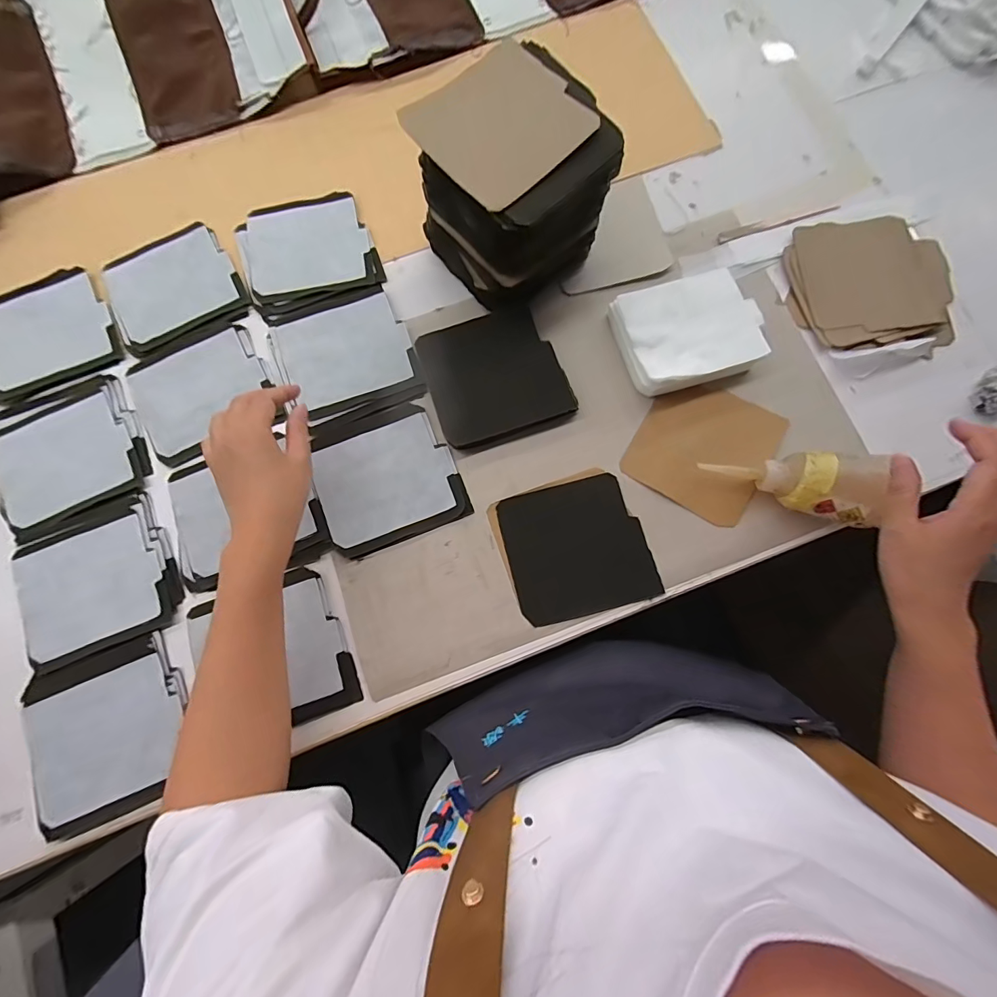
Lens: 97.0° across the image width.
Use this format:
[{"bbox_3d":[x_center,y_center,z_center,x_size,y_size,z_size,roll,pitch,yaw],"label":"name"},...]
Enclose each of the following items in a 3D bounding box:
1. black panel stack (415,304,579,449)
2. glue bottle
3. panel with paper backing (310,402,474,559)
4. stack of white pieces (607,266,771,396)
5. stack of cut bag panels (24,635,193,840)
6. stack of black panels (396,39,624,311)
[{"bbox_3d":[-0.005,-0.132,0.466,0.136,0.009,0.132,-19,80,-3],"label":"black panel stack"},{"bbox_3d":[0.271,-0.021,0.414,0.138,0.041,0.055,14,79,26],"label":"glue bottle"},{"bbox_3d":[-0.114,-0.021,0.448,0.137,0.011,0.130,-22,80,-3],"label":"panel with paper backing"},{"bbox_3d":[0.195,-0.173,0.459,0.132,0.027,0.110,-17,80,-3],"label":"stack of white pieces"},{"bbox_3d":[-0.355,0.212,0.399,0.135,0.010,0.142,-20,80,-3],"label":"stack of cut bag panels"},{"bbox_3d":[0.018,-0.291,0.425,0.160,0.142,0.154,-40,82,-6],"label":"stack of black panels"}]

